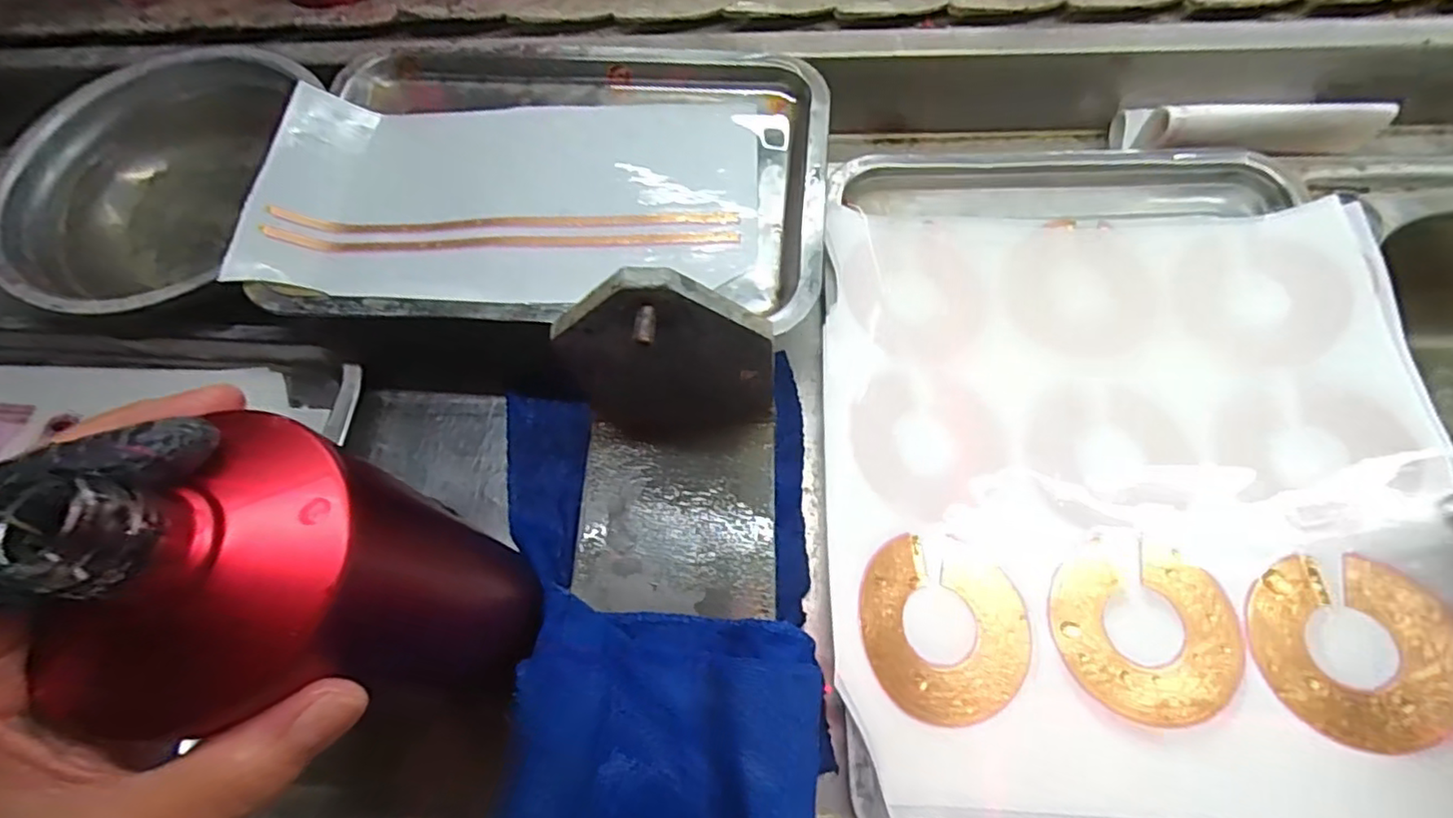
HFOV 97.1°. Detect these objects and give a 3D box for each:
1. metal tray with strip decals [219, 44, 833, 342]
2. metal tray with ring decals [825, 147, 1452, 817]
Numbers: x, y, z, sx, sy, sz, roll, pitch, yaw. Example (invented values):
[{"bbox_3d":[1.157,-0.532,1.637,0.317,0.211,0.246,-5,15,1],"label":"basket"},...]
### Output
[{"bbox_3d":[-0.099,-0.131,0.371,0.304,0.045,0.204,7,71,6],"label":"metal tray with strip decals"},{"bbox_3d":[0.198,0.018,0.326,0.287,0.036,0.379,1,70,3],"label":"metal tray with ring decals"}]

